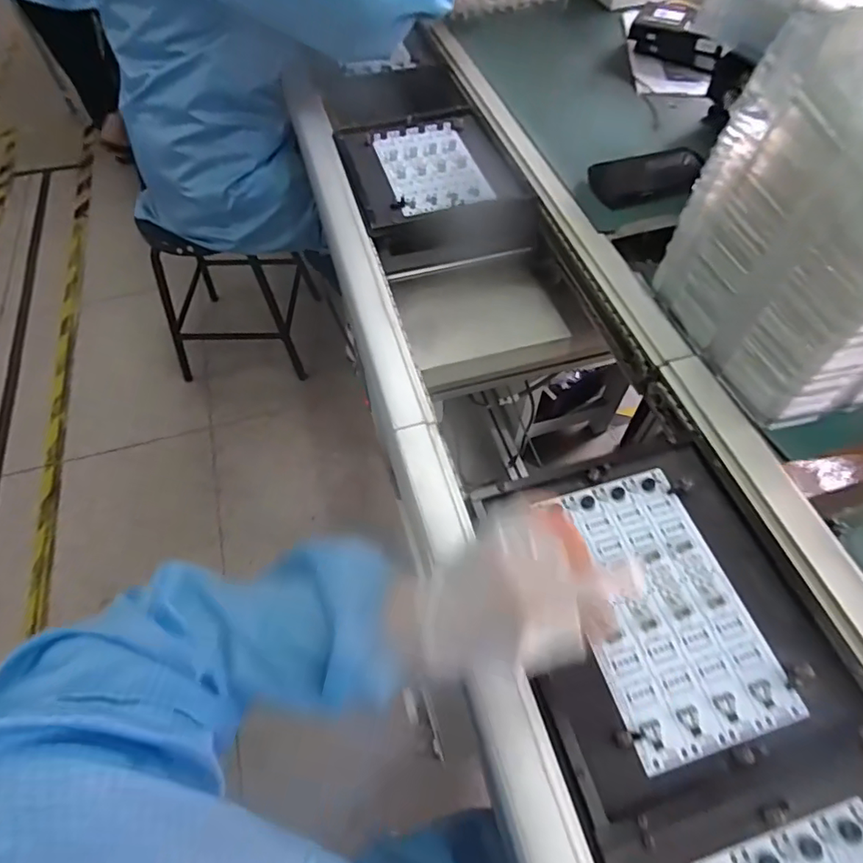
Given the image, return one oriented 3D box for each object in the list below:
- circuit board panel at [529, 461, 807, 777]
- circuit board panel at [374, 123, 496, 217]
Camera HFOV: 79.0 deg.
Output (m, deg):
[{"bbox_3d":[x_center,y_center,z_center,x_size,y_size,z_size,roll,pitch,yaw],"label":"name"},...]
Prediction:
[{"bbox_3d":[0.184,0.135,0.422,0.122,0.005,0.210,-13,58,-8],"label":"circuit board panel"},{"bbox_3d":[-0.003,-0.389,0.765,0.129,0.008,0.204,-14,58,-8],"label":"circuit board panel"}]

